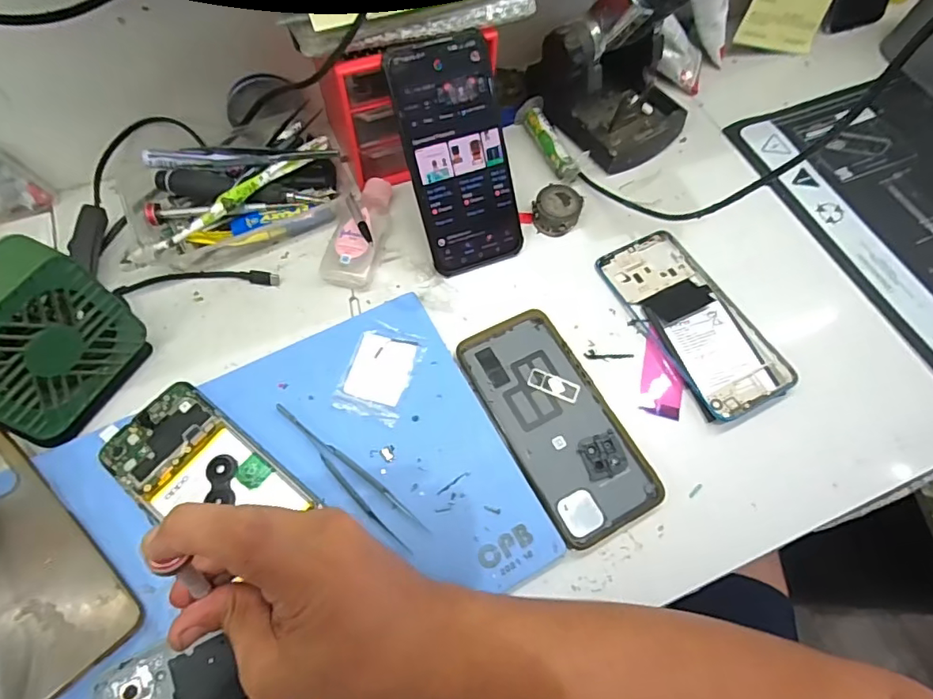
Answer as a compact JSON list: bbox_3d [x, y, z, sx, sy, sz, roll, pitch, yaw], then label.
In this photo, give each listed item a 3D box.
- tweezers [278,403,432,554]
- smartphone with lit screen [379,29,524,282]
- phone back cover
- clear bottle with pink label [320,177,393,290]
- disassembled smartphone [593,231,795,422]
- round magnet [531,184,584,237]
[{"bbox_3d":[-0.081,0.080,0.351,0.131,0.004,0.020,40,68,15],"label":"tweezers"},{"bbox_3d":[-0.005,-0.142,0.404,0.076,0.164,0.007,-21,26,-13],"label":"smartphone with lit screen"},{"bbox_3d":[0.063,0.049,0.379,0.078,0.005,0.165,-24,68,-14],"label":"phone back cover"},{"bbox_3d":[-0.088,-0.099,0.439,0.040,0.026,0.100,9,64,1],"label":"clear bottle with pink label"},{"bbox_3d":[0.176,-0.024,0.419,0.074,0.012,0.162,-23,67,-14],"label":"disassembled smartphone"},{"bbox_3d":[0.077,-0.120,0.454,0.040,0.020,0.040,1,64,-3],"label":"round magnet"}]

